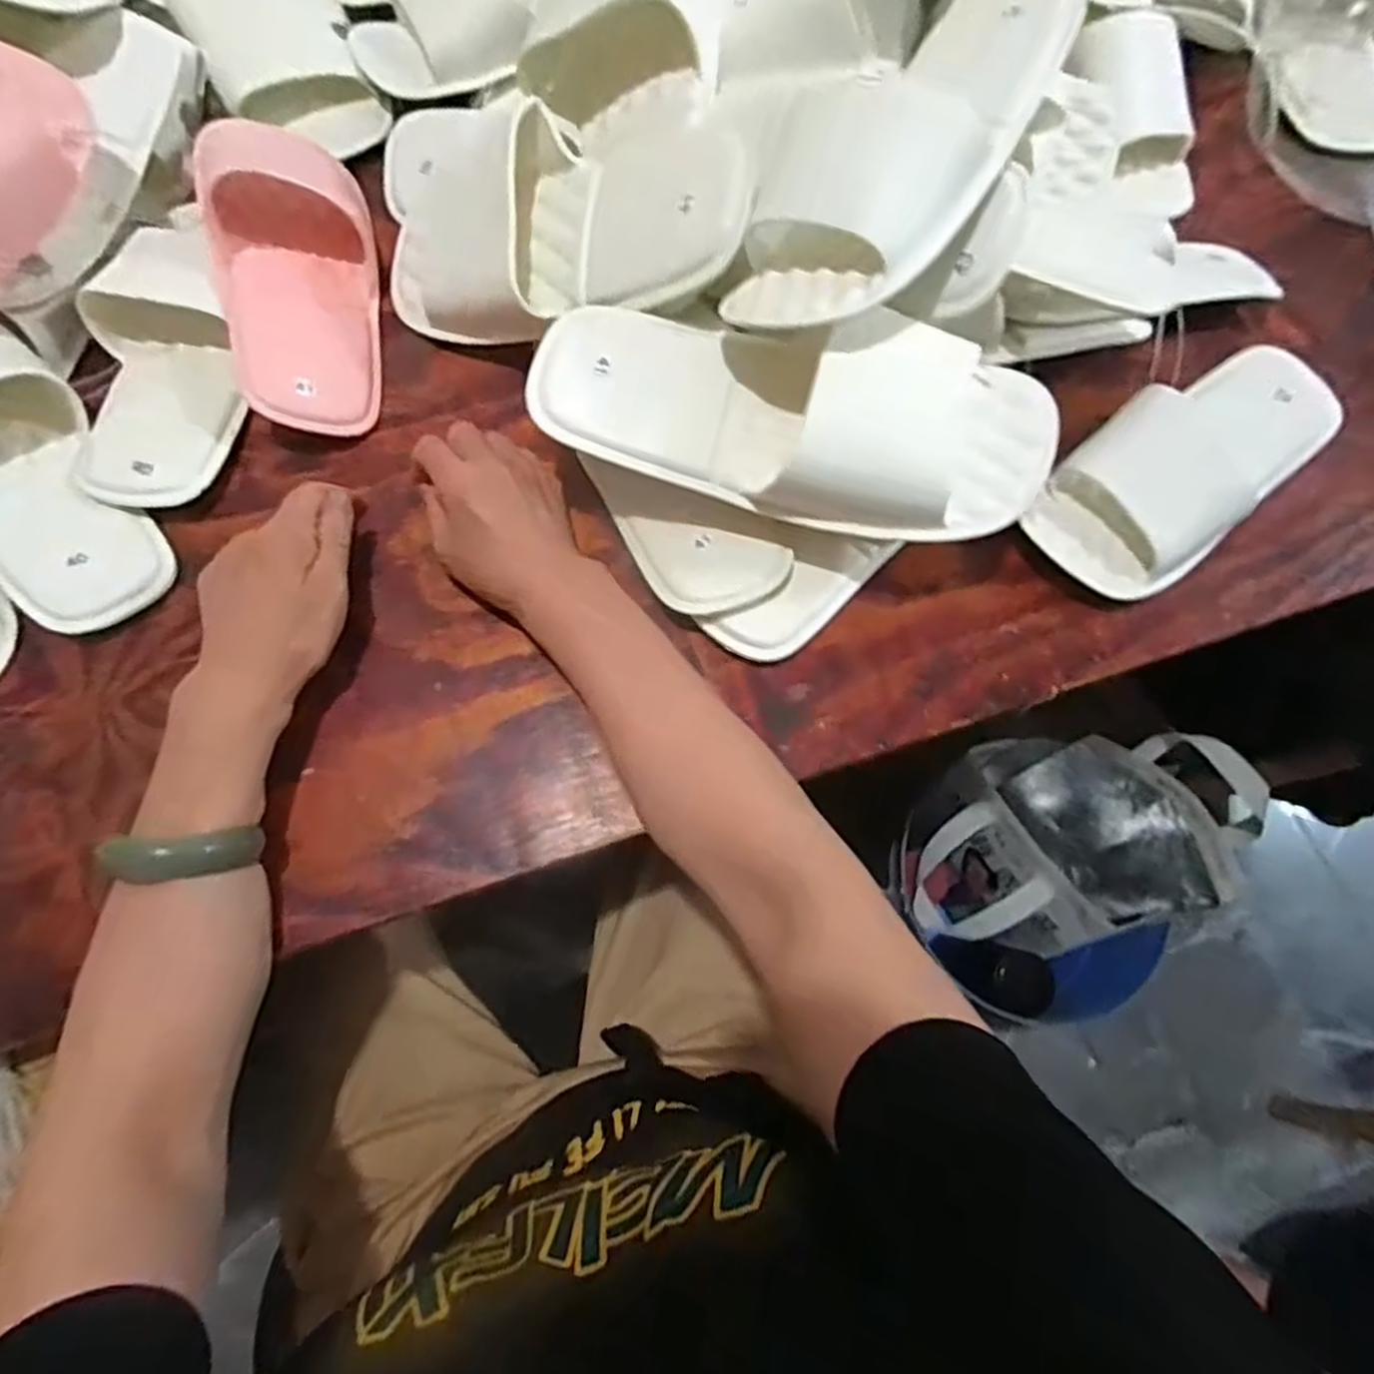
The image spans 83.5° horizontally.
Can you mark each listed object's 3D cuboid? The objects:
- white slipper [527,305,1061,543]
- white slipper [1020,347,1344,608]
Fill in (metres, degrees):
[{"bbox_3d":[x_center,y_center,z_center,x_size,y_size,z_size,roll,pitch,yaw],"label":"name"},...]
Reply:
[{"bbox_3d":[0.055,-0.145,0.398,0.273,0.060,0.118,8,71,1],"label":"white slipper"},{"bbox_3d":[0.305,-0.137,0.470,0.220,0.036,0.094,-38,77,-13],"label":"white slipper"}]

